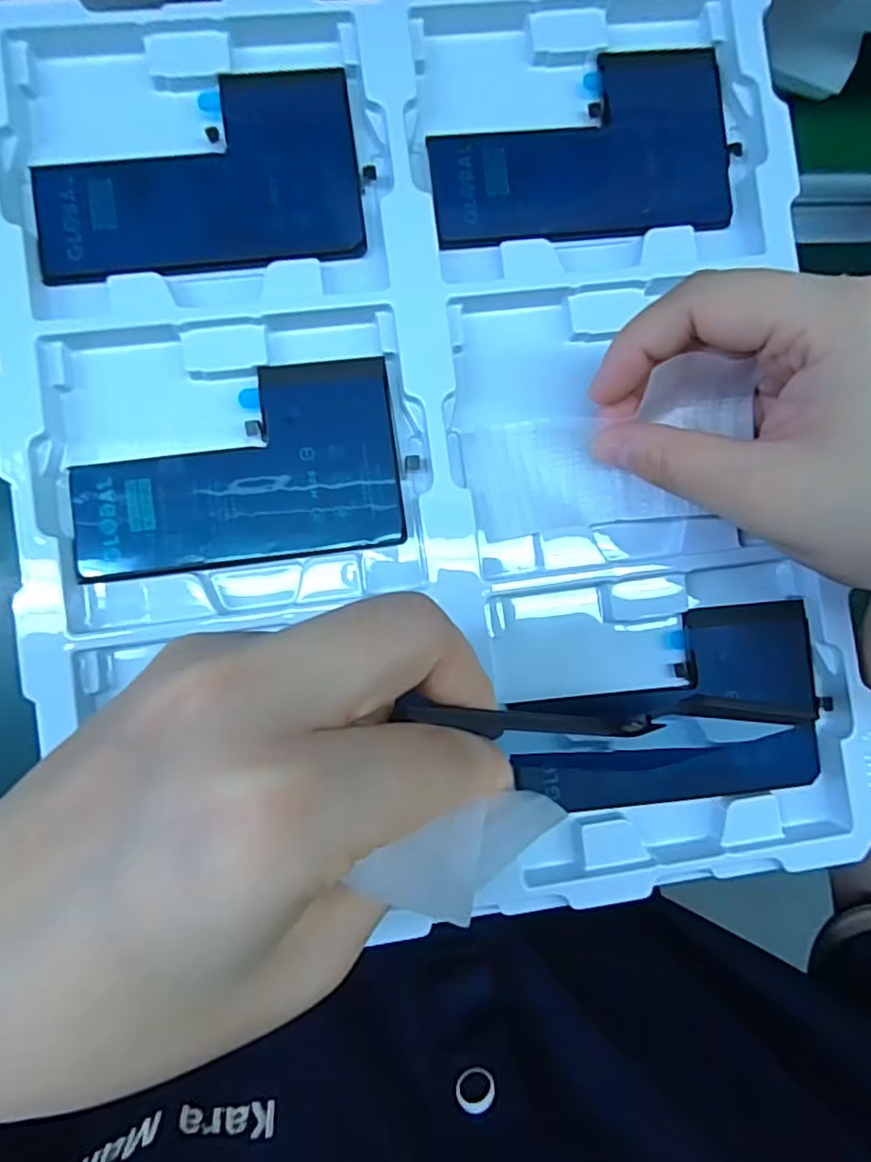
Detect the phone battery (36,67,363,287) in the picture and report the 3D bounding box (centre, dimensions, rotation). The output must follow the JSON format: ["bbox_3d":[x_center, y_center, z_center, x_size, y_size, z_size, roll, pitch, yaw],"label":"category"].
[{"bbox_3d":[-0.080,-0.138,0.217,0.108,0.004,0.065,-9,89,-6],"label":"phone battery"}]

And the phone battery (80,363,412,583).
[{"bbox_3d":[-0.067,-0.039,0.215,0.108,0.004,0.064,-7,89,-6],"label":"phone battery"}]

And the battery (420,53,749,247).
[{"bbox_3d":[0.053,-0.156,0.228,0.111,0.004,0.067,-8,86,-5],"label":"battery"}]

